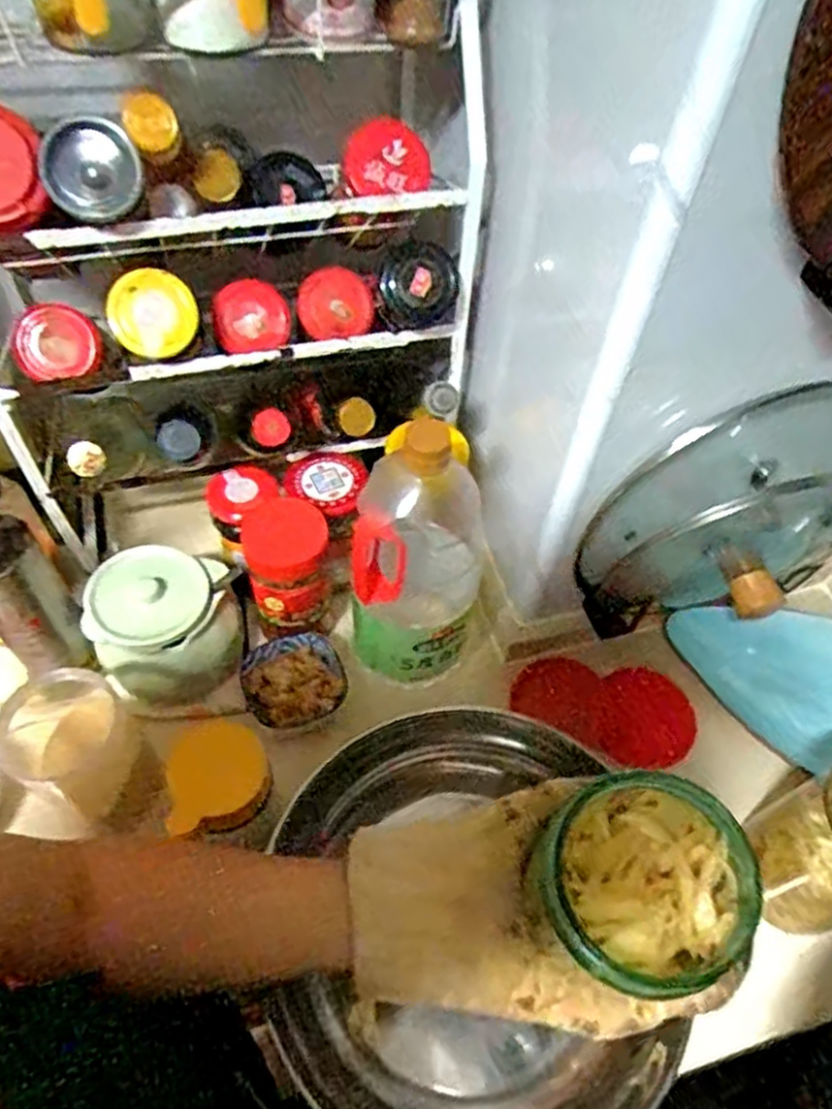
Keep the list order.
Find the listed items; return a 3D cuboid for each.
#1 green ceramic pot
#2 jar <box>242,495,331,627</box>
[{"bbox_3d":[-0.222,0.061,0.651,0.121,0.090,0.111,2,54,-3],"label":"green ceramic pot"},{"bbox_3d":[-0.118,0.013,0.679,0.074,0.106,0.081,-12,56,-12],"label":"jar"}]

